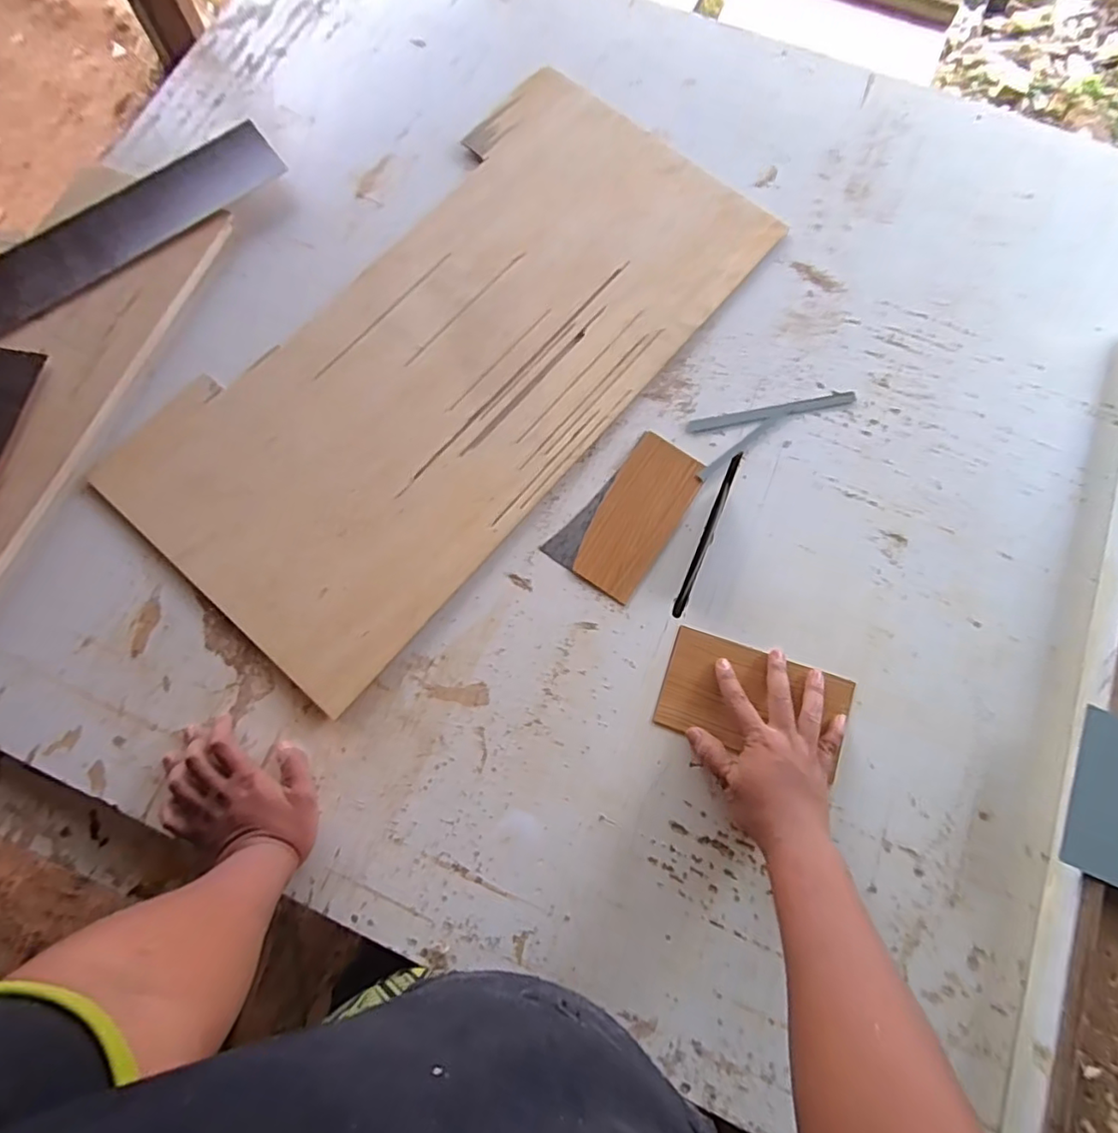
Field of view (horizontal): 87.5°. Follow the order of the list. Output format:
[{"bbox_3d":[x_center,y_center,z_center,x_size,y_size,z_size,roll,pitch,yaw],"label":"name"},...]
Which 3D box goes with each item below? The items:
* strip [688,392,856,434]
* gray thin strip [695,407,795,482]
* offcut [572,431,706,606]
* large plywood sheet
[{"bbox_3d":[0.248,-0.181,0.682,0.197,0.004,0.017,-11,76,-2],"label":"strip"},{"bbox_3d":[0.214,-0.142,0.666,0.143,0.004,0.013,-37,78,-8],"label":"gray thin strip"},{"bbox_3d":[0.086,-0.056,0.642,0.083,0.006,0.182,31,78,8],"label":"offcut"},{"bbox_3d":[-0.122,-0.251,0.683,0.392,0.015,0.764,40,80,10],"label":"large plywood sheet"}]

